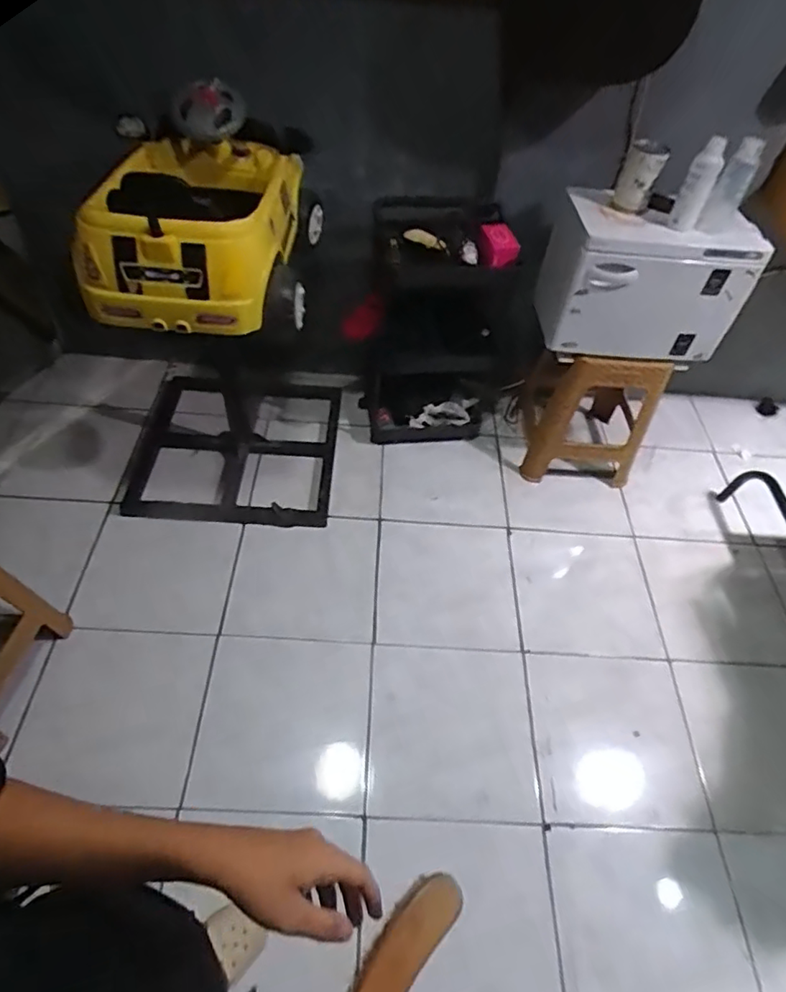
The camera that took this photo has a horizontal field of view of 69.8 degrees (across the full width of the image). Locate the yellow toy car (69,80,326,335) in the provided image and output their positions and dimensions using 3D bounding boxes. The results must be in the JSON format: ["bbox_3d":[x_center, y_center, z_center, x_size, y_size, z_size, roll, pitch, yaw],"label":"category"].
[{"bbox_3d":[-0.395,-0.639,1.235,0.403,0.280,0.641,3,52,-3],"label":"yellow toy car"}]

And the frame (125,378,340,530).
[{"bbox_3d":[-0.511,-0.167,1.836,0.624,0.057,0.600,3,53,-3],"label":"frame"}]

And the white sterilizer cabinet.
[{"bbox_3d":[0.682,-0.593,1.550,0.481,0.330,0.296,6,52,-1],"label":"white sterilizer cabinet"}]

